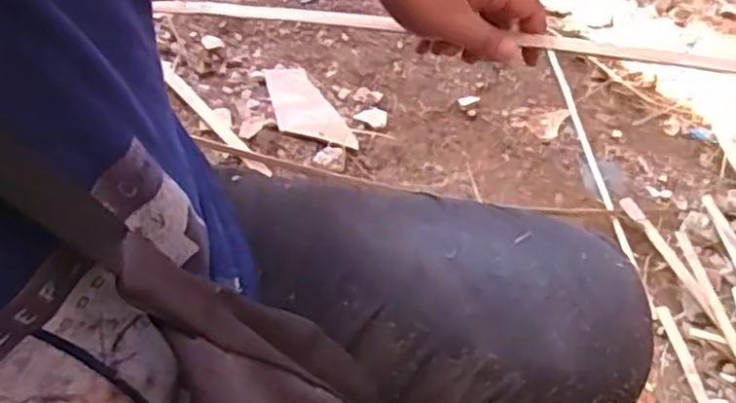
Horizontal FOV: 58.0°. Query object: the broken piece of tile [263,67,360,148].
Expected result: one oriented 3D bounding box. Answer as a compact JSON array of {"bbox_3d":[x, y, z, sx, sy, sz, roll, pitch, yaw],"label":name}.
[{"bbox_3d":[-0.100,-0.139,1.005,0.083,0.009,0.187,-27,64,-17],"label":"broken piece of tile"}]

